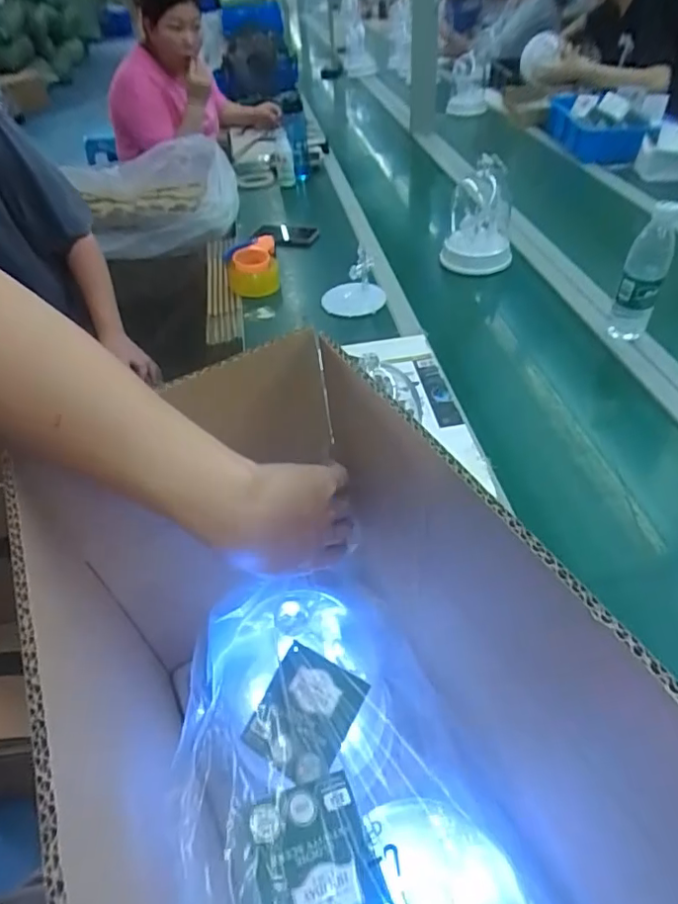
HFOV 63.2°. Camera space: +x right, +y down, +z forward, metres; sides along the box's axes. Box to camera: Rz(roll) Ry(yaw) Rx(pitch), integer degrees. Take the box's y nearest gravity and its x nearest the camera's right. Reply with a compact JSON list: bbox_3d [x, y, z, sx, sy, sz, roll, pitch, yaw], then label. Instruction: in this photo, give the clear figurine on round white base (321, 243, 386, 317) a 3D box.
[{"bbox_3d":[0.027,-0.341,1.132,0.134,0.113,0.108,-3,44,3],"label":"clear figurine on round white base"}]

